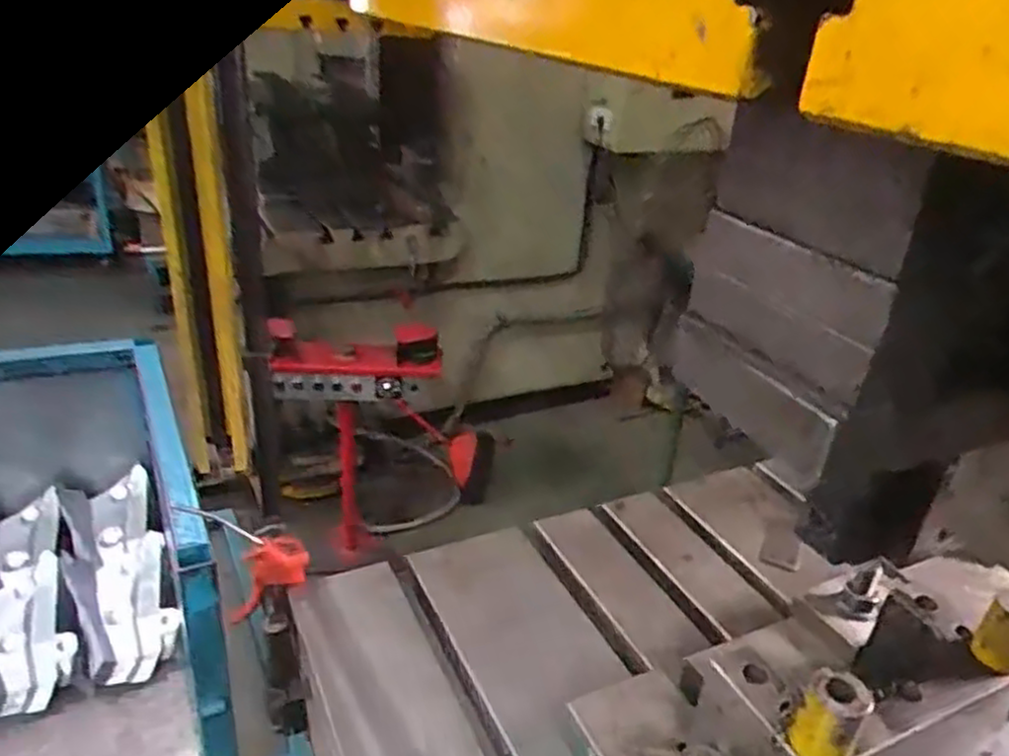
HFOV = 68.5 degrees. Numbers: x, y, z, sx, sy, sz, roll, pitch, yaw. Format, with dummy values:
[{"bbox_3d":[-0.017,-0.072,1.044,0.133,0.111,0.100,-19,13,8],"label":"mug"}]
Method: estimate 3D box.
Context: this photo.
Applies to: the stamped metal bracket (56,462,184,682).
[{"bbox_3d":[-0.608,0.303,1.168,0.135,0.065,0.346,-11,49,-29],"label":"stamped metal bracket"}]

